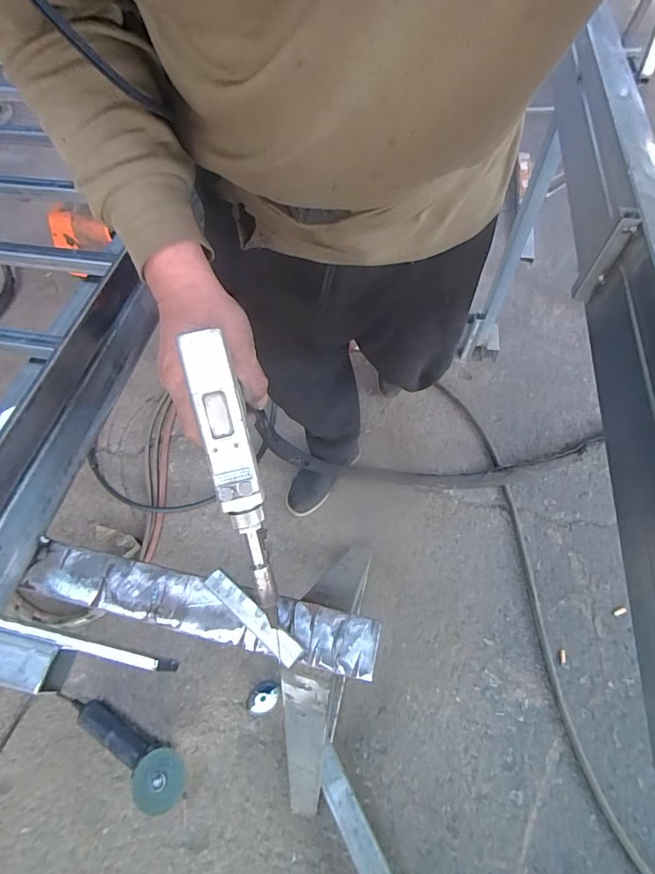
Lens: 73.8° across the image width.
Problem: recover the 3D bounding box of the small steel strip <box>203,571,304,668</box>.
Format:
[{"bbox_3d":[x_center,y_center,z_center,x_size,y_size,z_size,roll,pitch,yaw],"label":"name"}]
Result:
[{"bbox_3d":[-0.065,0.150,0.369,0.103,0.004,0.018,36,80,23],"label":"small steel strip"}]

